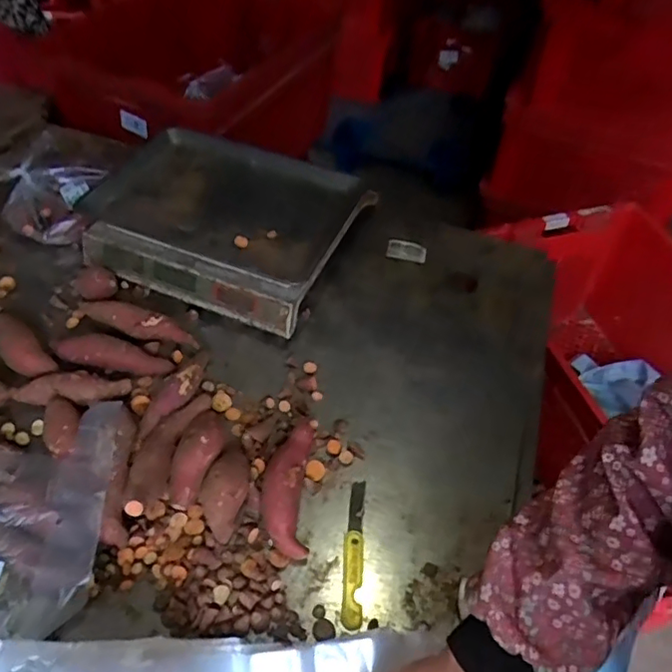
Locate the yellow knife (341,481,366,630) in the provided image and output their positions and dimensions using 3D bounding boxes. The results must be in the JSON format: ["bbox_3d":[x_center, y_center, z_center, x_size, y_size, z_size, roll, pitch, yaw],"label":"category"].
[{"bbox_3d":[0.019,0.214,0.570,0.020,0.009,0.145,5,49,-1],"label":"yellow knife"}]

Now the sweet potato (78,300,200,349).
[{"bbox_3d":[-0.254,-0.016,0.719,0.169,0.038,0.030,19,51,11],"label":"sweet potato"}]

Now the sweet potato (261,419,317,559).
[{"bbox_3d":[-0.050,0.147,0.598,0.048,0.042,0.156,4,50,-2],"label":"sweet potato"}]

